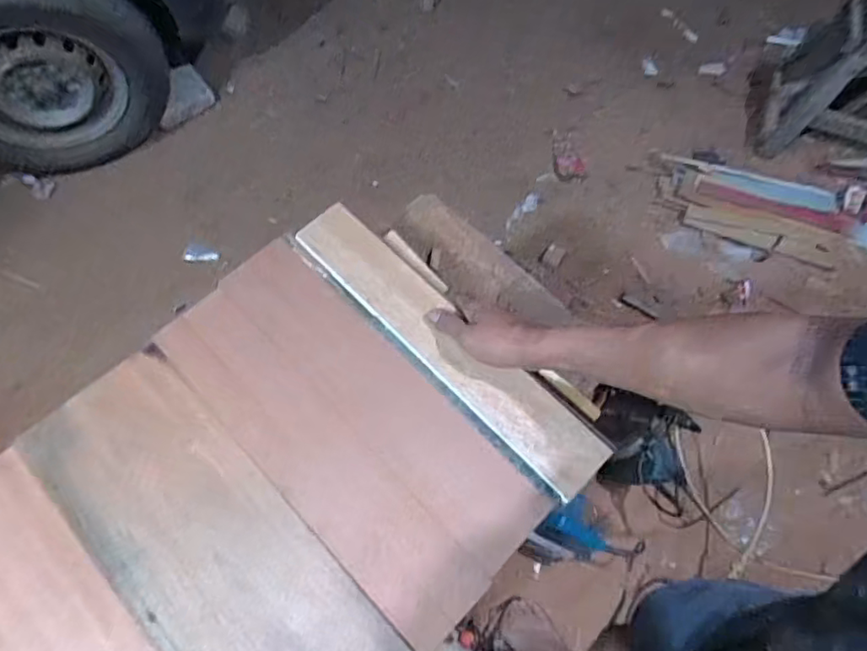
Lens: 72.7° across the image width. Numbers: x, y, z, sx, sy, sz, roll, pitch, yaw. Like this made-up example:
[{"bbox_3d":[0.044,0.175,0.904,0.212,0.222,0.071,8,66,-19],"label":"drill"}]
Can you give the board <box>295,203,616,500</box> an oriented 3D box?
[{"bbox_3d":[0.013,0.010,0.674,0.078,0.019,0.433,-41,71,-17],"label":"board"}]

